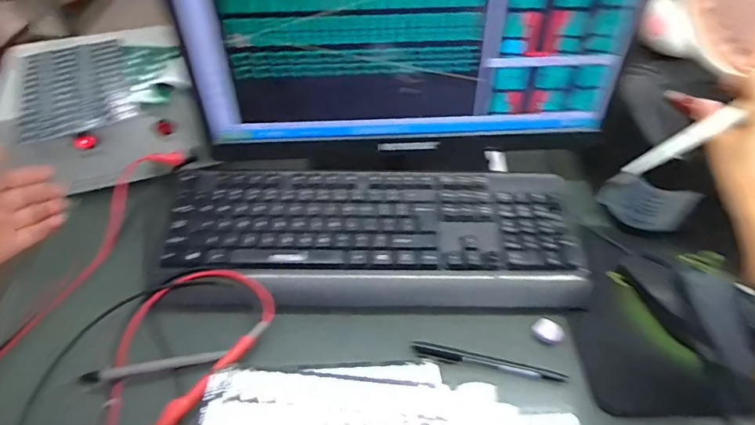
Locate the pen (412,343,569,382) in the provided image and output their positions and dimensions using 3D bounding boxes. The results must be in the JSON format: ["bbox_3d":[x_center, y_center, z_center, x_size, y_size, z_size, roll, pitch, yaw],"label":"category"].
[{"bbox_3d":[0.099,0.134,0.413,0.134,0.008,0.016,10,51,7],"label":"pen"}]

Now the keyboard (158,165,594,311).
[{"bbox_3d":[-0.001,0.022,0.482,0.424,0.032,0.157,2,50,1],"label":"keyboard"}]

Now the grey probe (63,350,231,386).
[{"bbox_3d":[-0.199,0.136,0.406,0.120,0.008,0.009,-5,49,-22],"label":"grey probe"}]

